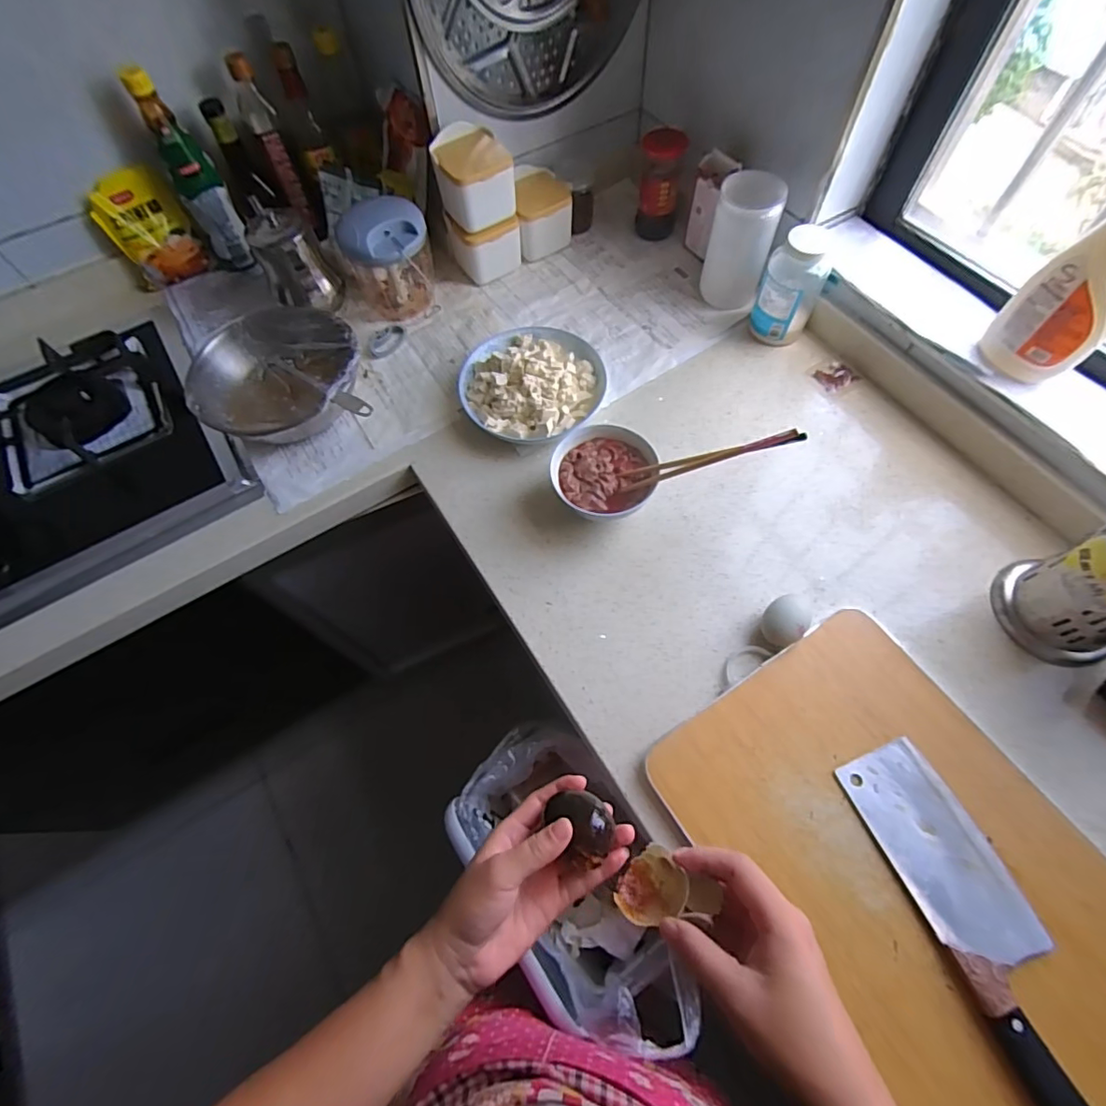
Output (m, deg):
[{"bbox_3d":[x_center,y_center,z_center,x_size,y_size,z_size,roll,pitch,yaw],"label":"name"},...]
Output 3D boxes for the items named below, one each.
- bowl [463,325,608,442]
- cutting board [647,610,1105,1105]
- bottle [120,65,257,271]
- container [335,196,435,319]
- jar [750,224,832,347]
[{"bbox_3d":[-0.028,-0.238,0.727,0.189,0.062,0.187,-1,65,2],"label":"bowl"},{"bbox_3d":[0.319,0.270,0.487,0.295,0.031,0.389,-33,68,-12],"label":"cutting board"},{"bbox_3d":[-0.533,-0.554,0.805,0.068,0.245,0.052,-29,67,-10],"label":"bottle"},{"bbox_3d":[-0.238,-0.425,0.787,0.121,0.132,0.101,-25,66,-9],"label":"container"},{"bbox_3d":[0.323,-0.358,0.730,0.074,0.125,0.079,-1,65,2],"label":"jar"}]

